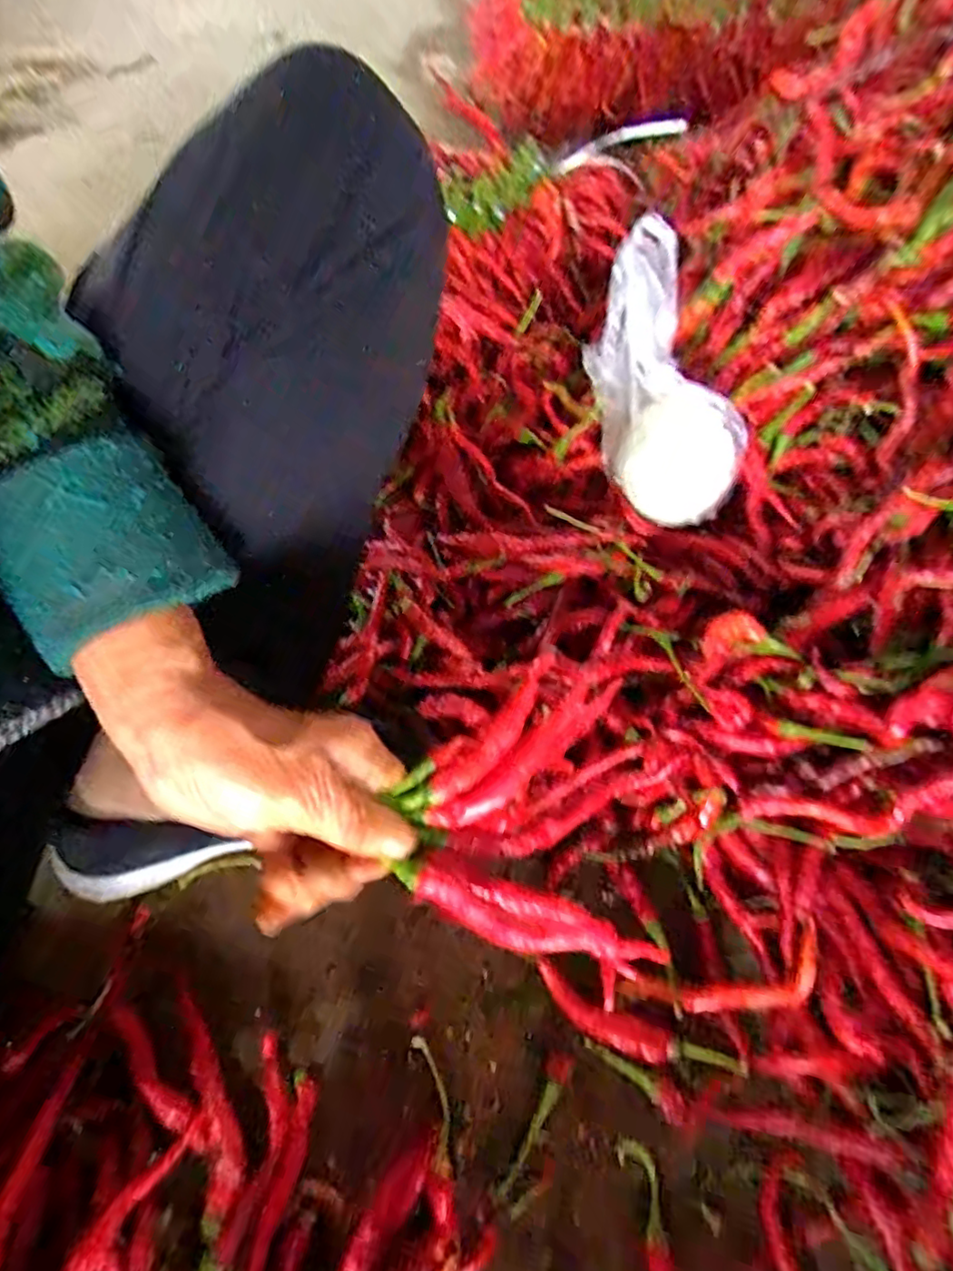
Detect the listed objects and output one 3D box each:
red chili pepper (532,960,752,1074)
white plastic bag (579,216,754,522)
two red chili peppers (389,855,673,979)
[{"bbox_3d":[0.085,0.219,0.341,0.114,0.015,0.021,22,57,15],"label":"red chili pepper"},{"bbox_3d":[0.140,-0.195,0.484,0.074,0.085,0.217,-14,90,-10],"label":"white plastic bag"},{"bbox_3d":[0.020,0.113,0.247,0.106,0.016,0.025,16,56,9],"label":"two red chili peppers"}]

